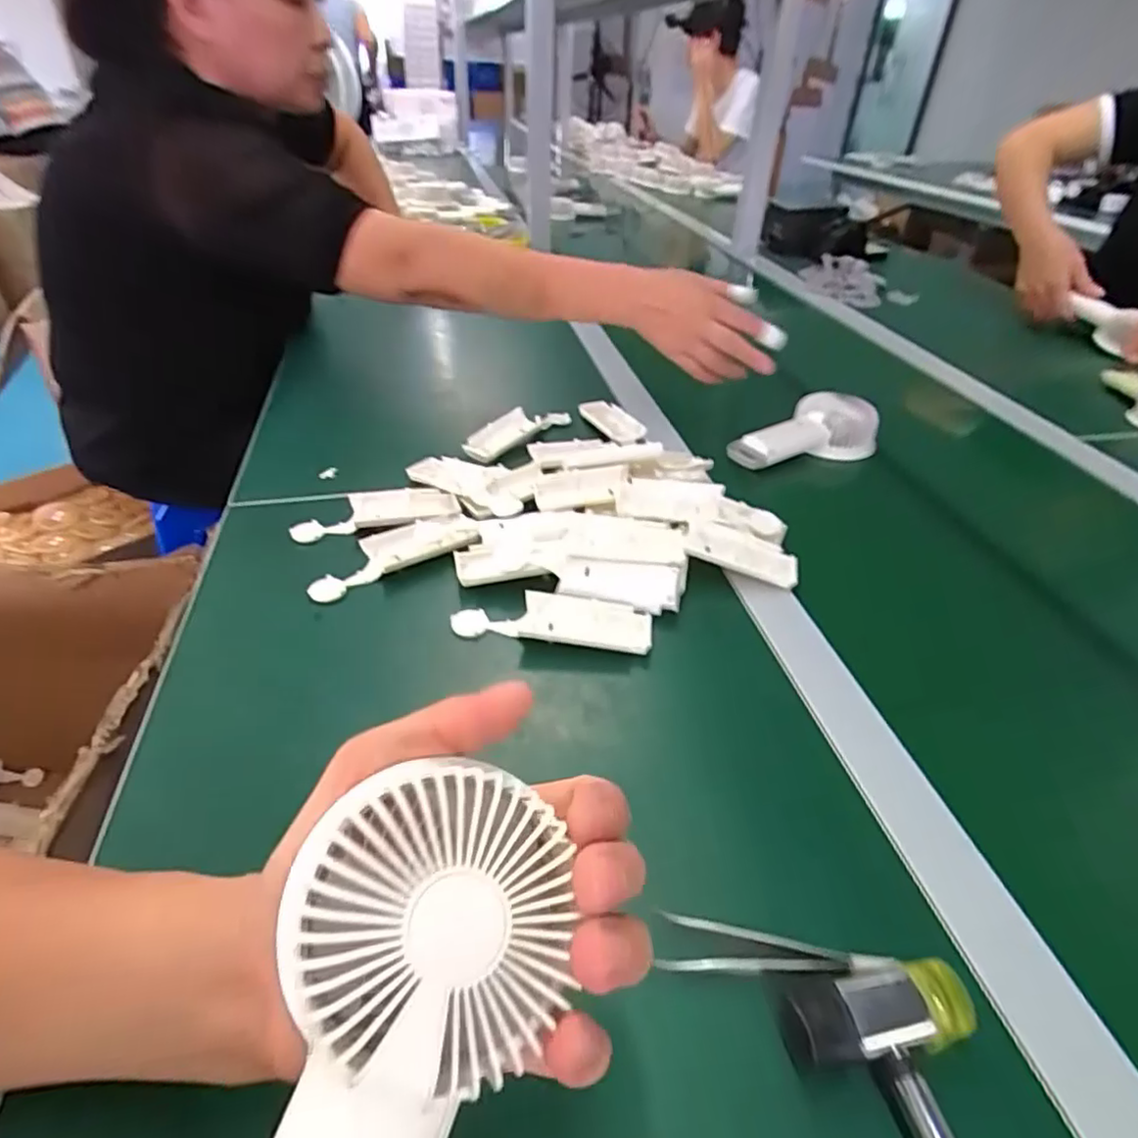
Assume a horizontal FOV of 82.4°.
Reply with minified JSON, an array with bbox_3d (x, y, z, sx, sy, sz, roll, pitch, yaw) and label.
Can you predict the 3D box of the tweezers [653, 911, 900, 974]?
[{"bbox_3d":[0.088,0.163,0.284,0.095,0.016,0.023,4,38,0],"label":"tweezers"}]

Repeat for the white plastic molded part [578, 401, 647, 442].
[{"bbox_3d":[0.043,-0.156,0.684,0.046,0.015,0.074,-18,43,-25],"label":"white plastic molded part"}]

